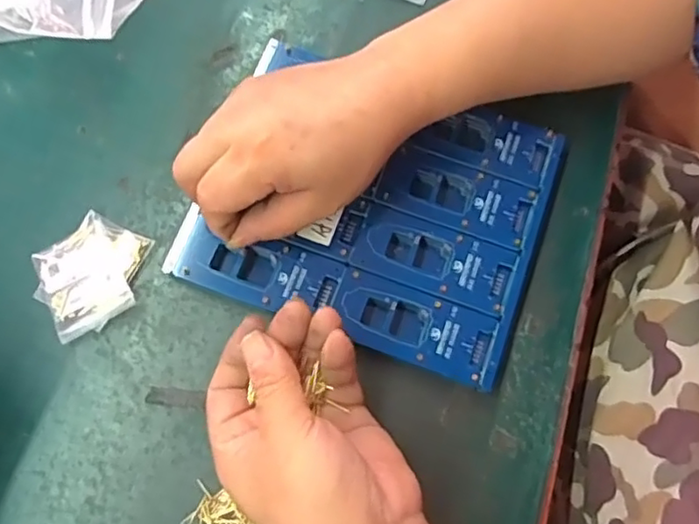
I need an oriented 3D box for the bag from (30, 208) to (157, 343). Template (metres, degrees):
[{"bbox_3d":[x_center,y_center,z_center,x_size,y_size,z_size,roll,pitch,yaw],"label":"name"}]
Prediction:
[{"bbox_3d":[-0.146,0.006,0.360,0.066,0.013,0.061,-39,78,-12],"label":"bag"}]

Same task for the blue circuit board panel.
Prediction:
[{"bbox_3d":[0.015,-0.032,0.375,0.192,0.019,0.159,20,74,4],"label":"blue circuit board panel"}]

